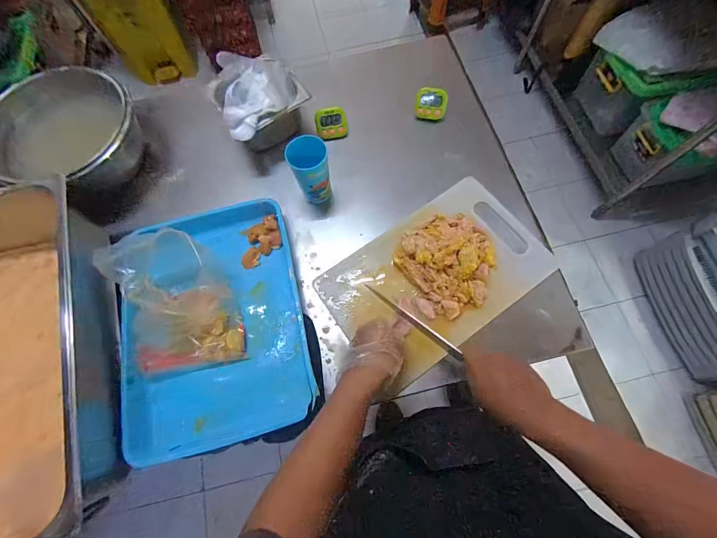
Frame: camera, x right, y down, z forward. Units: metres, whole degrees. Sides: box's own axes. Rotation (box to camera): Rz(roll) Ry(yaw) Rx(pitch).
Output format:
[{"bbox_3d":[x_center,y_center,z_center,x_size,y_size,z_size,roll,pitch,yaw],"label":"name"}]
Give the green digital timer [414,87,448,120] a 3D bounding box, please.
[{"bbox_3d":[0.156,-0.357,0.711,0.066,0.061,0.015,8,32,8],"label":"green digital timer"}]

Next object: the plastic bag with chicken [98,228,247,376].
[{"bbox_3d":[-0.307,0.058,0.548,0.158,0.099,0.229,-20,71,-5],"label":"plastic bag with chicken"}]

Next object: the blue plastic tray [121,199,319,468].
[{"bbox_3d":[-0.247,0.082,0.561,0.293,0.065,0.399,-10,74,-10],"label":"blue plastic tray"}]

